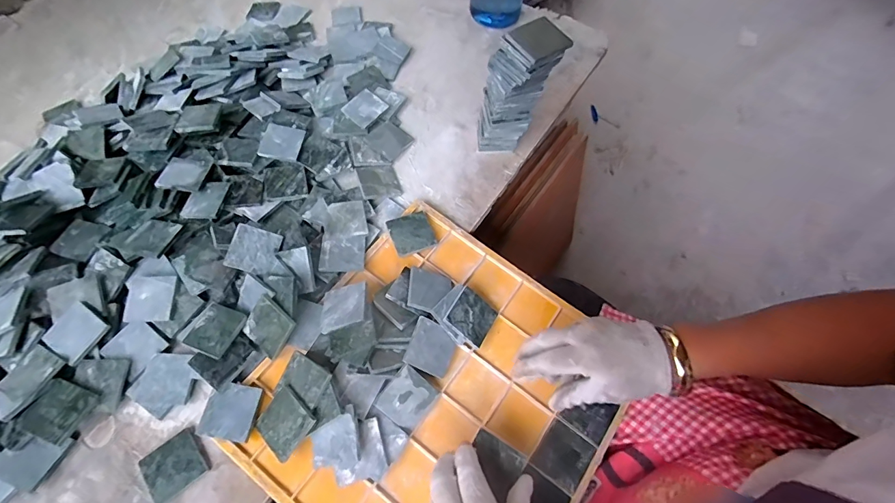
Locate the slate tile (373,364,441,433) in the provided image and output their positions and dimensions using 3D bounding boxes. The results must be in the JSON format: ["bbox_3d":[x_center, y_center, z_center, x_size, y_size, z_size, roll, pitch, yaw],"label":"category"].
[{"bbox_3d":[-0.040,0.147,0.415,0.049,0.004,0.050,44,71,-14],"label":"slate tile"}]

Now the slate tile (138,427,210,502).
[{"bbox_3d":[-0.262,0.205,0.396,0.053,0.004,0.049,-36,67,-17],"label":"slate tile"}]

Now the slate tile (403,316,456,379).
[{"bbox_3d":[-0.015,0.102,0.434,0.054,0.006,0.049,31,70,-21],"label":"slate tile"}]

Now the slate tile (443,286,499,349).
[{"bbox_3d":[0.027,0.070,0.445,0.050,0.004,0.048,41,62,-8],"label":"slate tile"}]

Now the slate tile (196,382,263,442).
[{"bbox_3d":[-0.211,0.155,0.401,0.049,0.008,0.050,9,66,4],"label":"slate tile"}]

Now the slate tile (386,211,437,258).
[{"bbox_3d":[-0.043,-0.022,0.497,0.049,0.004,0.049,-18,71,-12],"label":"slate tile"}]

